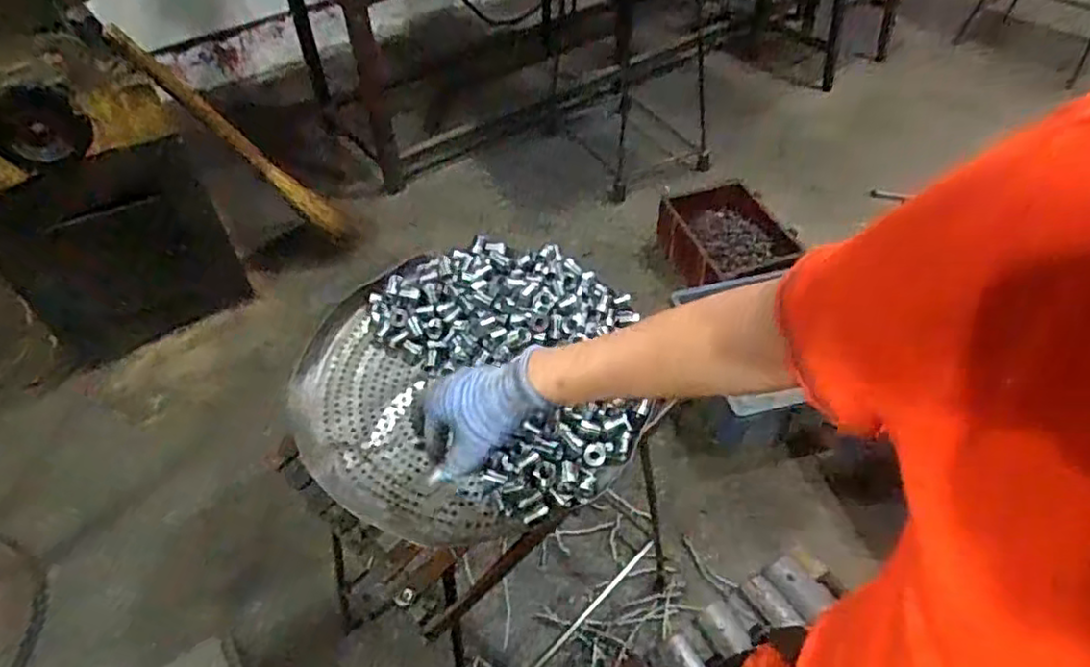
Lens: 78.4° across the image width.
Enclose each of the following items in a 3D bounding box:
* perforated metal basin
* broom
[{"bbox_3d":[-0.085,0.032,0.716,0.356,0.078,0.360,-1,47,1],"label":"perforated metal basin"},{"bbox_3d":[-0.683,-0.422,1.553,0.059,0.706,0.070,-40,52,4],"label":"broom"}]

